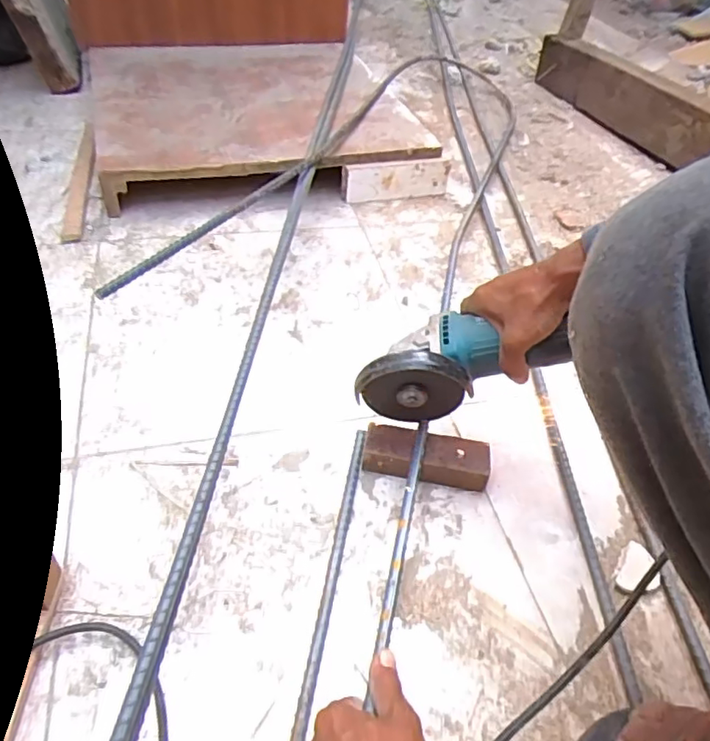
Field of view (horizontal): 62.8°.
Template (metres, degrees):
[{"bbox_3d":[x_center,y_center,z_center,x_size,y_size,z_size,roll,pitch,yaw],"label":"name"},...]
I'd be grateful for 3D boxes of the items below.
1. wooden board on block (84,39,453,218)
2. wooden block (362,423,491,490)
[{"bbox_3d":[-0.195,-0.487,1.110,0.560,0.099,0.559,-11,46,-15],"label":"wooden board on block"},{"bbox_3d":[0.072,0.090,0.595,0.124,0.039,0.046,11,45,4],"label":"wooden block"}]

